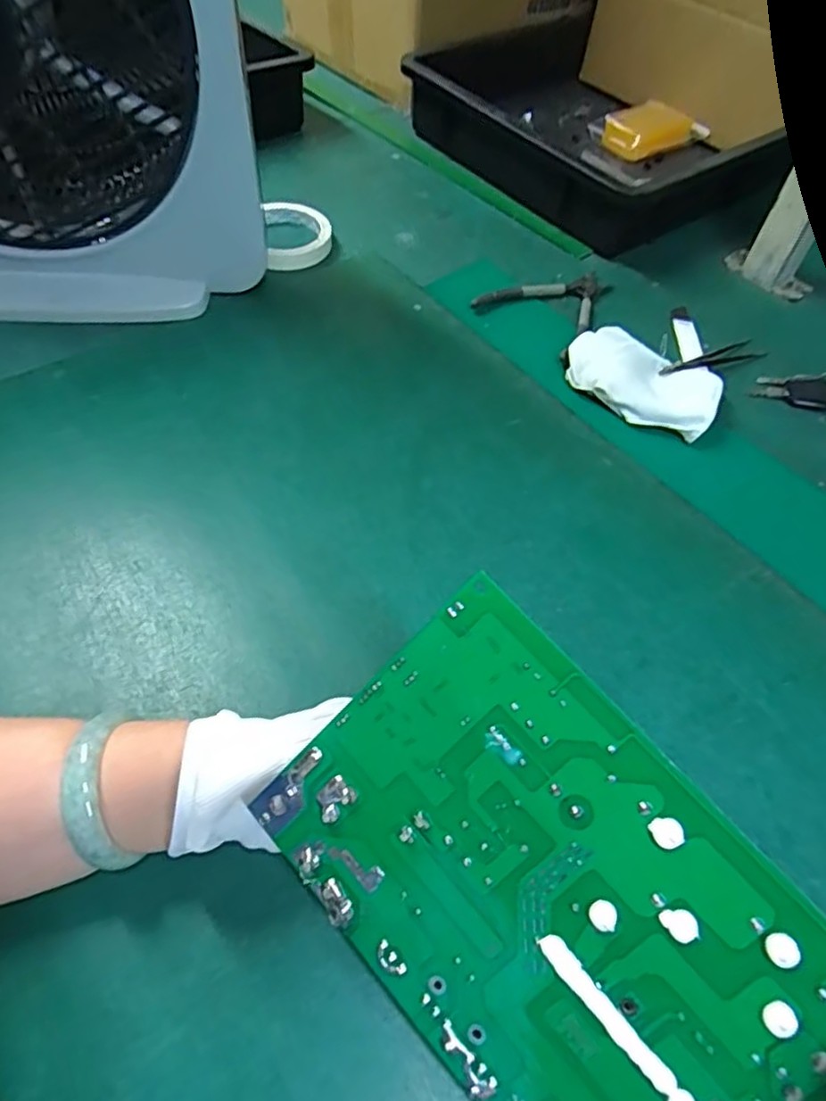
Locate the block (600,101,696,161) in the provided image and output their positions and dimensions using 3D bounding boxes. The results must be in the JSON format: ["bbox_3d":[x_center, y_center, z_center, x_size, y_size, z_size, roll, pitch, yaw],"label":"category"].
[{"bbox_3d":[0.297,-0.536,0.815,0.107,0.033,0.067,-30,63,-23],"label":"block"}]

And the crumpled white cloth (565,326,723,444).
[{"bbox_3d":[0.197,-0.149,0.546,0.127,0.026,0.092,29,57,15],"label":"crumpled white cloth"}]

